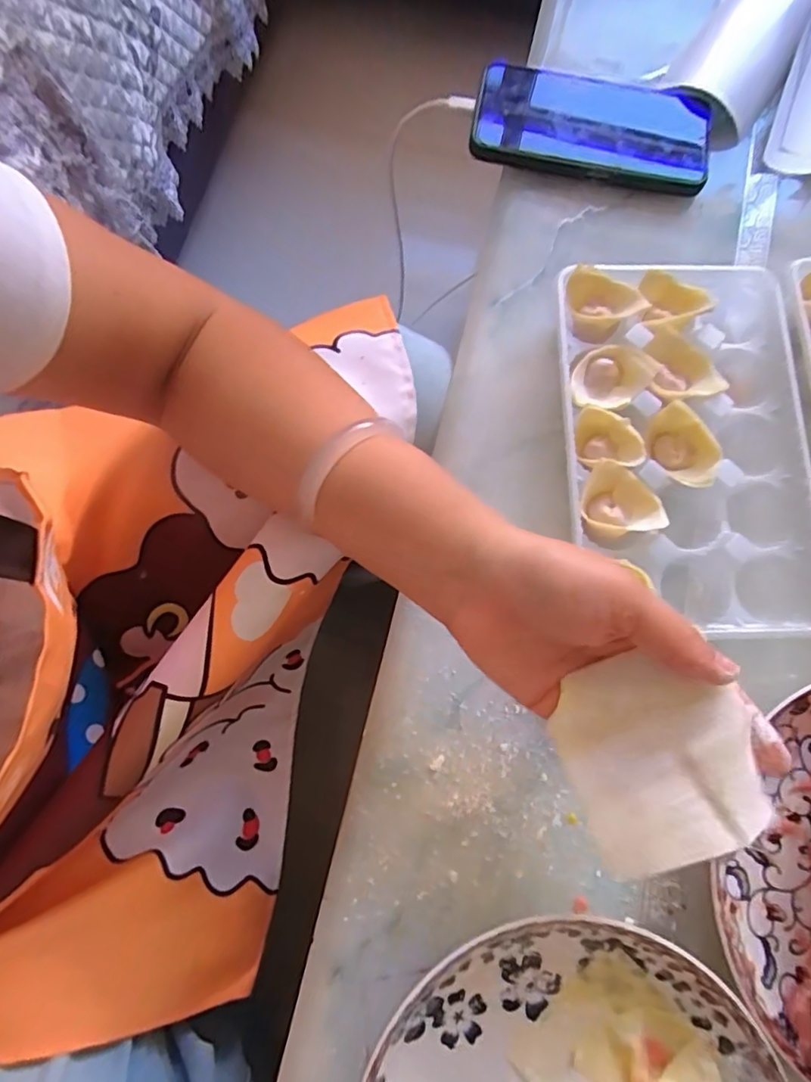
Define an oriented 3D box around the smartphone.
[{"bbox_3d":[0.127,-0.281,0.371,0.158,0.015,0.081,10,78,1],"label":"smartphone"}]

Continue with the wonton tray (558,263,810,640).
[{"bbox_3d":[0.166,-0.058,0.322,0.137,0.031,0.222,0,78,-1],"label":"wonton tray"}]

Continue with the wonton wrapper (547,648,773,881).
[{"bbox_3d":[0.103,0.089,0.227,0.072,0.009,0.077,-27,59,14],"label":"wonton wrapper"}]

